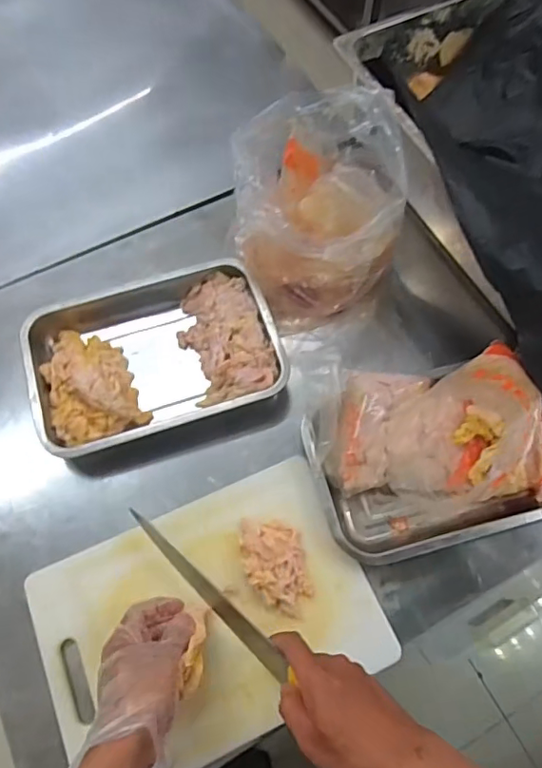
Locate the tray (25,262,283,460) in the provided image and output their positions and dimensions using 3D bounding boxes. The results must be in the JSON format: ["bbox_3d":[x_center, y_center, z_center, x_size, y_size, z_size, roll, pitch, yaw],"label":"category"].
[{"bbox_3d":[-0.149,-0.036,0.700,0.306,0.061,0.217,-16,67,-7],"label":"tray"}]

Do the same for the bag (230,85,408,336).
[{"bbox_3d":[0.059,-0.224,0.702,0.187,0.226,0.226,1,67,0],"label":"bag"}]

